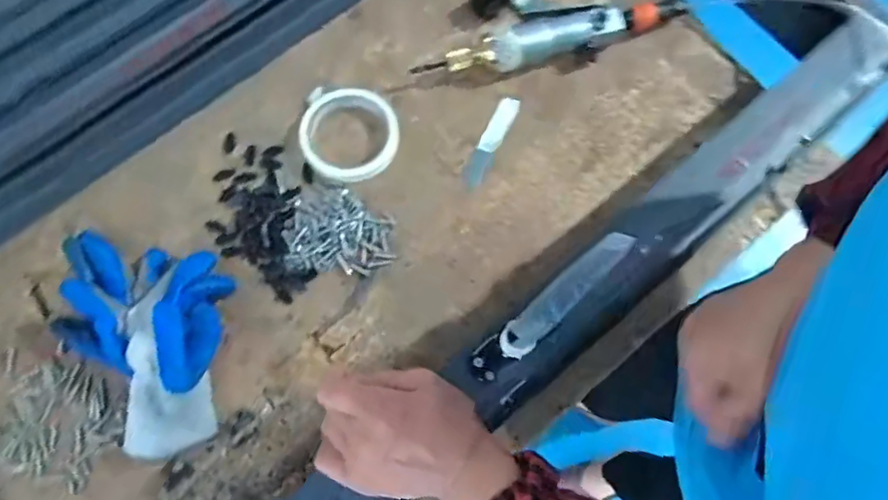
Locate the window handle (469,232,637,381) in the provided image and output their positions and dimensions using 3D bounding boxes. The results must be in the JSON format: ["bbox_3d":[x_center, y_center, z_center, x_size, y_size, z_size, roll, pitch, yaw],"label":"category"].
[{"bbox_3d":[0.077,0.042,0.410,0.151,0.032,0.024,-44,80,9],"label":"window handle"}]

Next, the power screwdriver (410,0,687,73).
[{"bbox_3d":[0.110,-0.225,0.579,0.277,0.038,0.054,-17,76,-6],"label":"power screwdriver"}]

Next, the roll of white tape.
[{"bbox_3d":[-0.094,-0.115,0.560,0.096,0.025,0.093,0,75,-1],"label":"roll of white tape"}]

